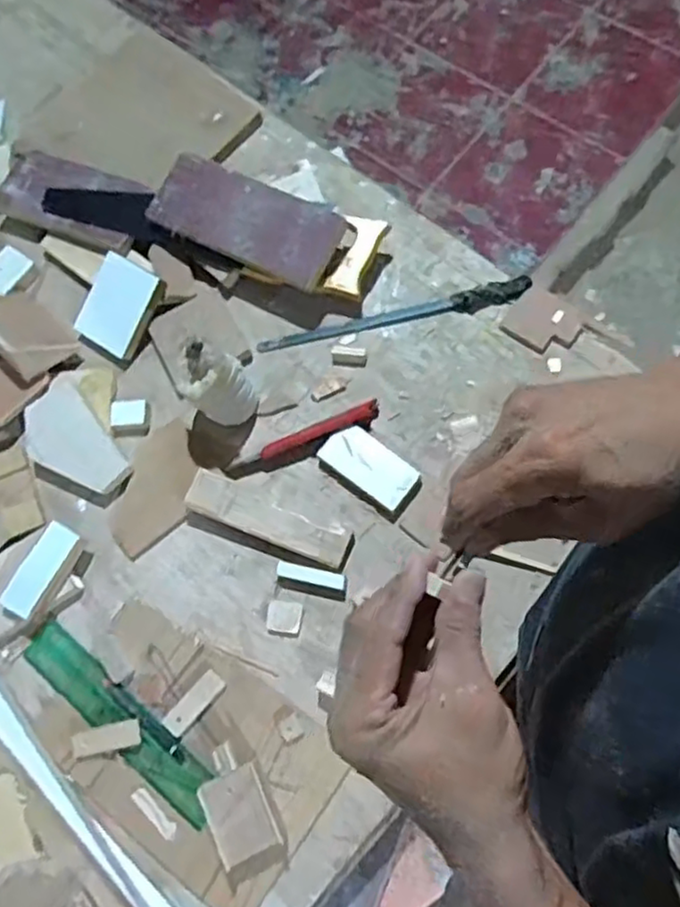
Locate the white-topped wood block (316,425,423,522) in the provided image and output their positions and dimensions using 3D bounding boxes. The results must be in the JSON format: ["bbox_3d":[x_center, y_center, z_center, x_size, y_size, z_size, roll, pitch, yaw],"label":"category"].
[{"bbox_3d":[0.031,0.018,0.711,0.106,0.016,0.058,37,82,16],"label":"white-topped wood block"}]

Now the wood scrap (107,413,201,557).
[{"bbox_3d":[-0.198,0.035,0.731,0.078,0.010,0.147,16,77,12],"label":"wood scrap"}]

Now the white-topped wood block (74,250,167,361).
[{"bbox_3d":[-0.256,-0.172,0.781,0.080,0.013,0.103,33,102,10],"label":"white-topped wood block"}]

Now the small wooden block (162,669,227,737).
[{"bbox_3d":[-0.142,0.243,0.658,0.024,0.006,0.067,41,83,16],"label":"small wooden block"}]

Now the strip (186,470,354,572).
[{"bbox_3d":[-0.074,0.067,0.700,0.172,0.023,0.045,20,78,13],"label":"strip"}]

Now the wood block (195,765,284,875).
[{"bbox_3d":[-0.089,0.328,0.616,0.056,0.039,0.074,-24,73,-3],"label":"wood block"}]

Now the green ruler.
[{"bbox_3d":[-0.218,0.261,0.664,0.246,0.010,0.049,36,78,15],"label":"green ruler"}]

